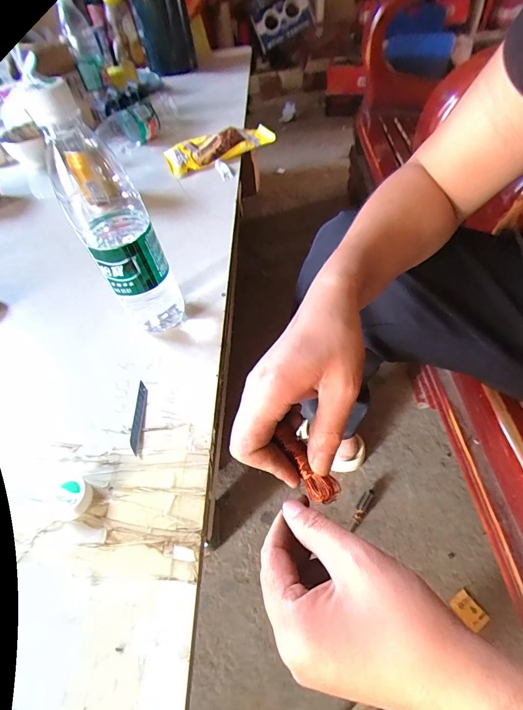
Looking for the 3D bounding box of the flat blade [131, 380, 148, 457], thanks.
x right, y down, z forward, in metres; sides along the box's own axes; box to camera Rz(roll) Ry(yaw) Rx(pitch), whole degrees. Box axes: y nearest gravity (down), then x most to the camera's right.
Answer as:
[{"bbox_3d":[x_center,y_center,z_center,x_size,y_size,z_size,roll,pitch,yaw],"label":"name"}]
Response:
[{"bbox_3d":[-0.117,0.057,0.335,0.009,0.004,0.075,-6,53,1],"label":"flat blade"}]

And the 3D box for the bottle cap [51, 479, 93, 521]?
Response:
[{"bbox_3d":[-0.155,0.117,0.285,0.030,0.015,0.030,-3,53,4],"label":"bottle cap"}]

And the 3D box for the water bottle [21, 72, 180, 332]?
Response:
[{"bbox_3d":[-0.134,-0.119,0.333,0.071,0.222,0.070,-23,54,-11],"label":"water bottle"}]

